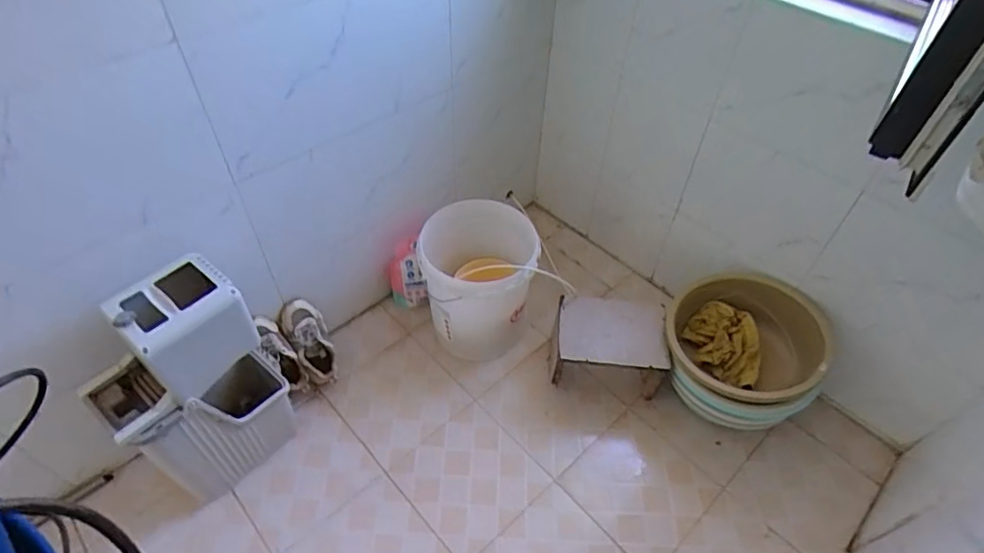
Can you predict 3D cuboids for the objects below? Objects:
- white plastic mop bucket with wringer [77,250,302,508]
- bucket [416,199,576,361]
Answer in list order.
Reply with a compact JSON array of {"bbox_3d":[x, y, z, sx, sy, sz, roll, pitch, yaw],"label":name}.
[{"bbox_3d":[-0.646,0.231,1.219,0.291,0.545,0.279,-31,56,-26],"label":"white plastic mop bucket with wringer"},{"bbox_3d":[-0.031,0.018,1.552,0.309,0.375,0.297,1,48,-1],"label":"bucket"}]

